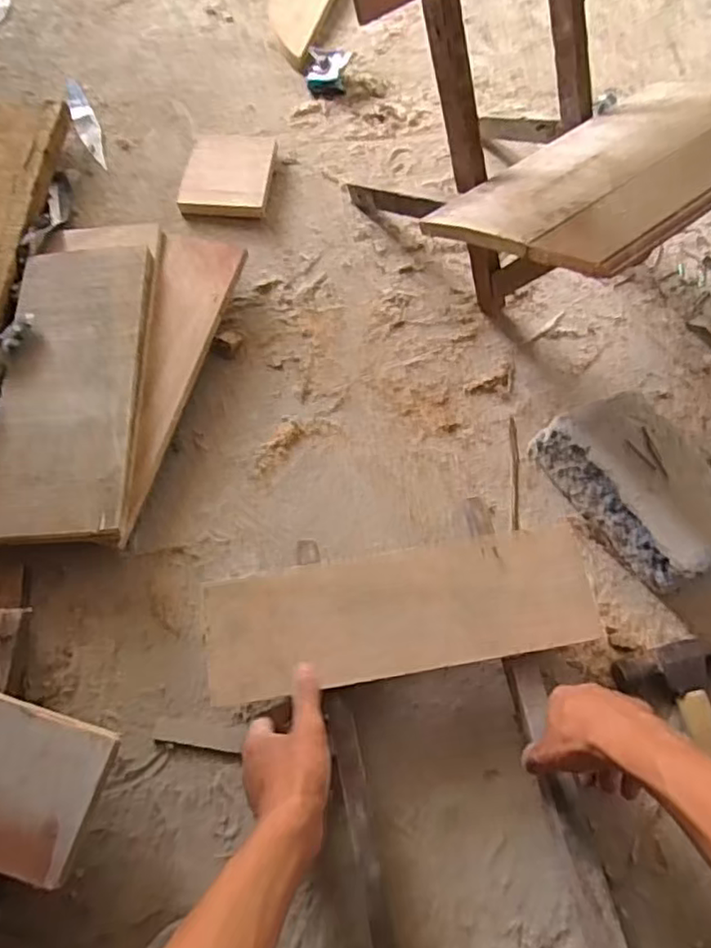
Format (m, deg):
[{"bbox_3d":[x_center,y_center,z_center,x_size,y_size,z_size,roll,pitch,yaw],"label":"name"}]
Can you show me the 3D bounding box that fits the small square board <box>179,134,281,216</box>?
[{"bbox_3d":[-0.170,-0.406,0.862,0.116,0.025,0.137,4,68,1],"label":"small square board"}]

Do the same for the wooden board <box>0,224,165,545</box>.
[{"bbox_3d":[-0.307,-0.123,0.696,0.150,0.014,0.401,-1,68,-1],"label":"wooden board"}]

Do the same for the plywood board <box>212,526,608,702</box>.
[{"bbox_3d":[0.040,0.124,0.579,0.341,0.017,0.108,-9,72,-5],"label":"plywood board"}]

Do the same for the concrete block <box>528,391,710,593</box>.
[{"bbox_3d":[0.297,0.013,0.668,0.112,0.074,0.203,-30,71,-12],"label":"concrete block"}]

